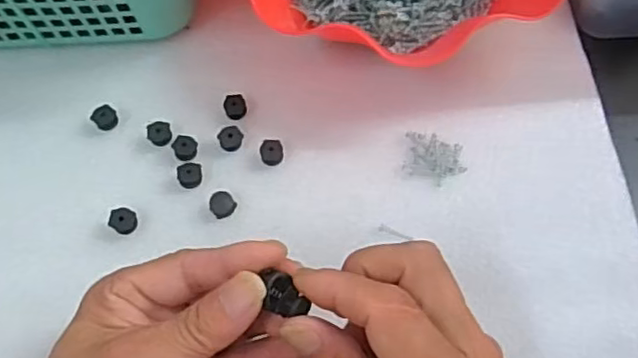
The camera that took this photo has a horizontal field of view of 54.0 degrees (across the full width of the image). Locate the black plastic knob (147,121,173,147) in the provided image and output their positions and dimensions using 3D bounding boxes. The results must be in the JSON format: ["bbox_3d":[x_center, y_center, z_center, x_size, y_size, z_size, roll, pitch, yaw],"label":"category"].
[{"bbox_3d":[-0.093,-0.026,0.365,0.014,0.008,0.013,0,63,1],"label":"black plastic knob"}]

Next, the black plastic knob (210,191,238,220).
[{"bbox_3d":[-0.053,0.014,0.345,0.013,0.008,0.013,0,63,1],"label":"black plastic knob"}]

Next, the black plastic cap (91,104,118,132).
[{"bbox_3d":[-0.126,-0.036,0.370,0.013,0.008,0.013,0,63,1],"label":"black plastic cap"}]

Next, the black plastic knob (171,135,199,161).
[{"bbox_3d":[-0.077,-0.018,0.359,0.014,0.009,0.012,4,63,2],"label":"black plastic knob"}]

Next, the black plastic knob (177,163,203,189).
[{"bbox_3d":[-0.072,-0.002,0.351,0.013,0.010,0.011,-13,63,-6],"label":"black plastic knob"}]

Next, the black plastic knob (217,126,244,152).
[{"bbox_3d":[-0.051,-0.023,0.362,0.014,0.008,0.012,-22,65,-10],"label":"black plastic knob"}]

